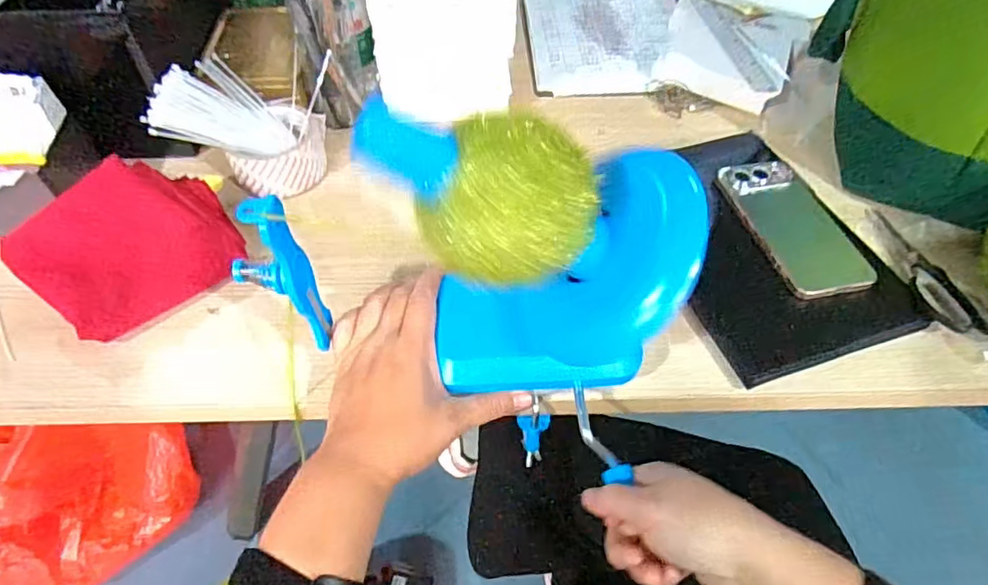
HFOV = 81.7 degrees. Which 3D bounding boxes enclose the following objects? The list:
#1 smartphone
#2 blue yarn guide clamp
[{"bbox_3d":[0.269,-0.061,0.513,0.085,0.008,0.155,-10,55,-9],"label":"smartphone"},{"bbox_3d":[-0.136,-0.006,0.361,0.045,0.120,0.035,-24,55,-19],"label":"blue yarn guide clamp"}]

